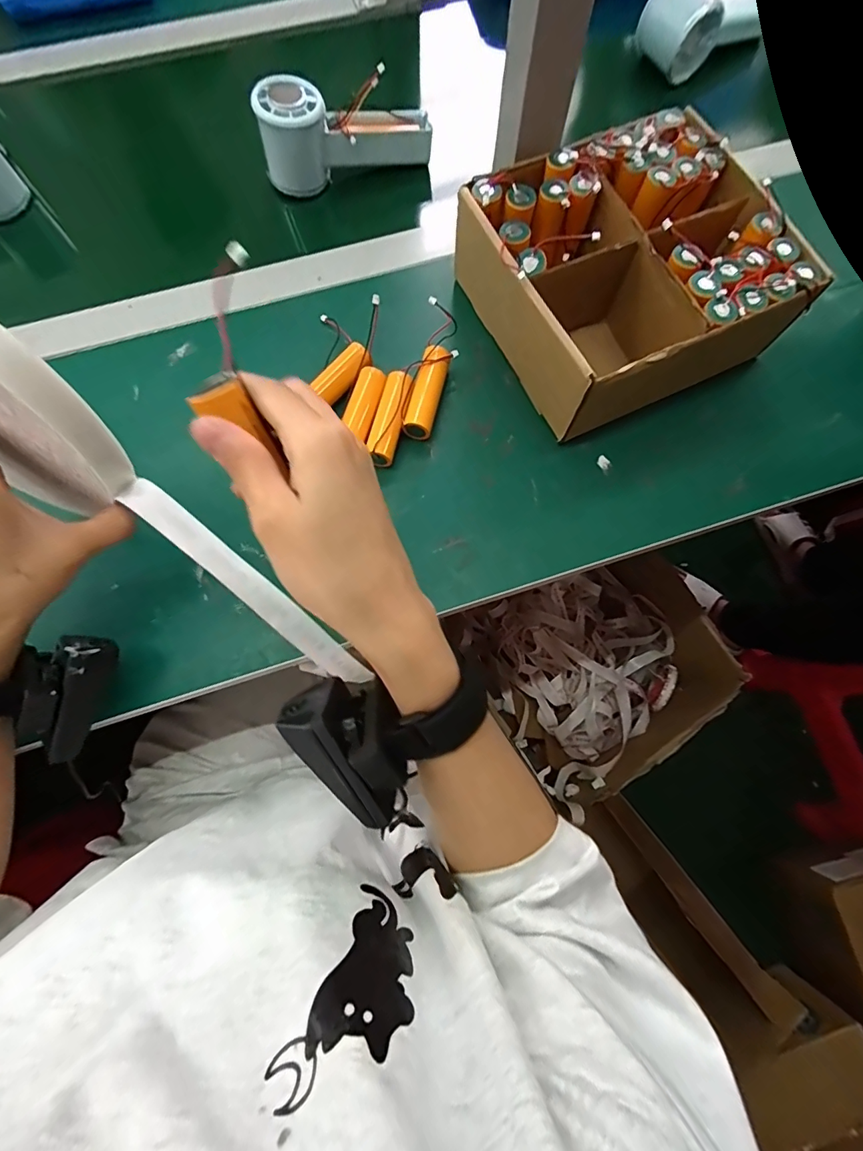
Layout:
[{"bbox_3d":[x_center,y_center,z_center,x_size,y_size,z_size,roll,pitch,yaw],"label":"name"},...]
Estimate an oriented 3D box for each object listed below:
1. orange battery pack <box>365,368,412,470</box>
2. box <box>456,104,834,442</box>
[{"bbox_3d":[-0.032,-0.119,0.339,0.022,0.016,0.071,11,75,1],"label":"orange battery pack"},{"bbox_3d":[0.145,-0.232,0.346,0.198,0.079,0.189,-24,77,-8],"label":"box"}]

